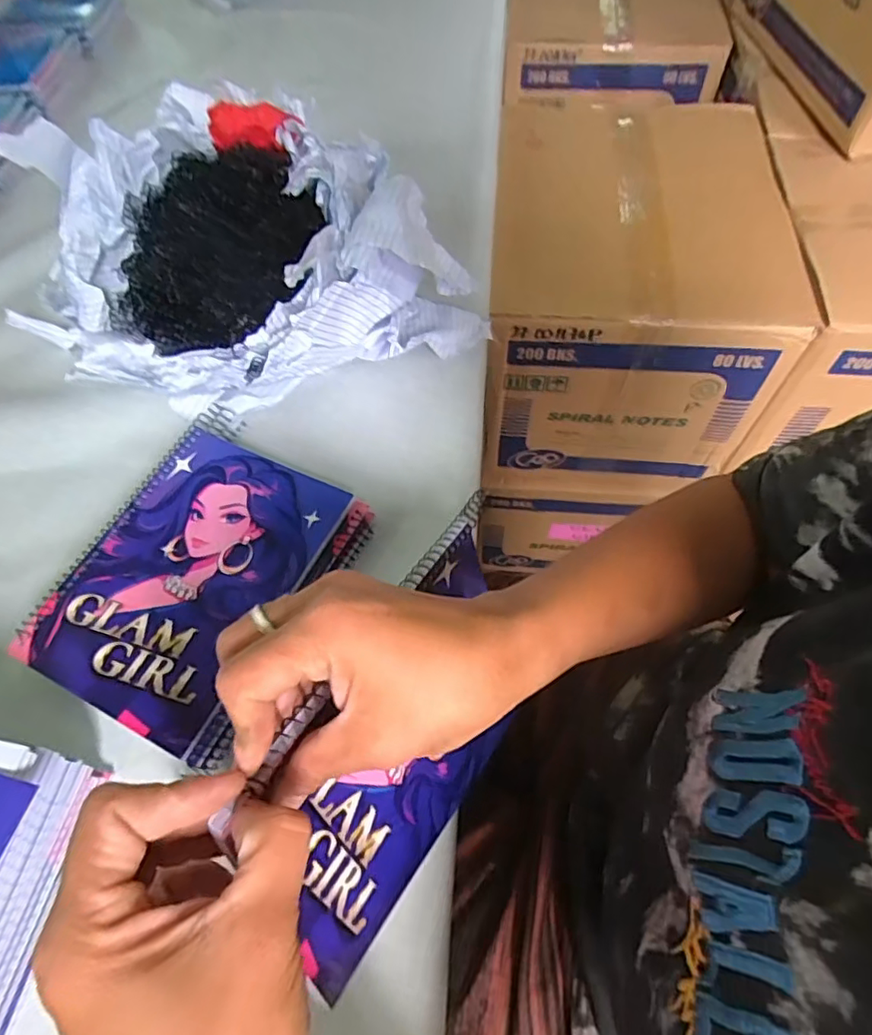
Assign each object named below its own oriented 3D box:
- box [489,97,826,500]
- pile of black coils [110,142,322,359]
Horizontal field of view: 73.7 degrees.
[{"bbox_3d":[0.252,-0.318,0.823,0.339,0.322,0.471,3,59,4],"label":"box"},{"bbox_3d":[-0.184,-0.220,0.505,0.178,0.125,0.180,-2,59,1],"label":"pile of black coils"}]

